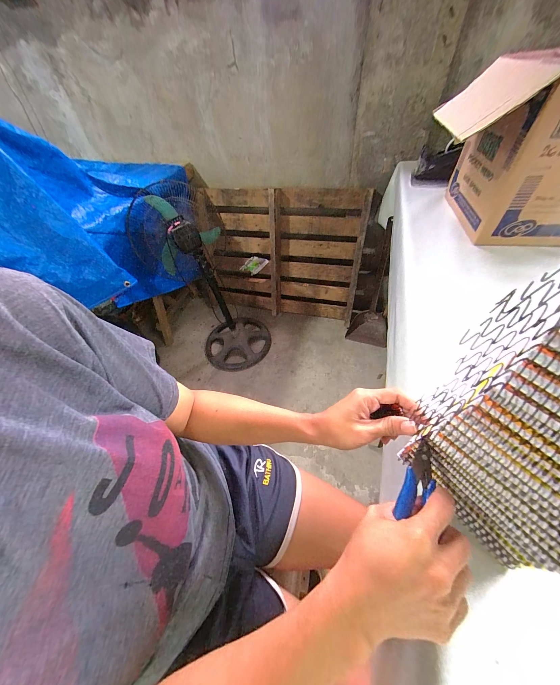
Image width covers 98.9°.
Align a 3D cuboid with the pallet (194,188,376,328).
[{"bbox_3d":[0.029,-0.502,1.448,0.988,0.717,0.093,9,36,12],"label":"pallet"}]

